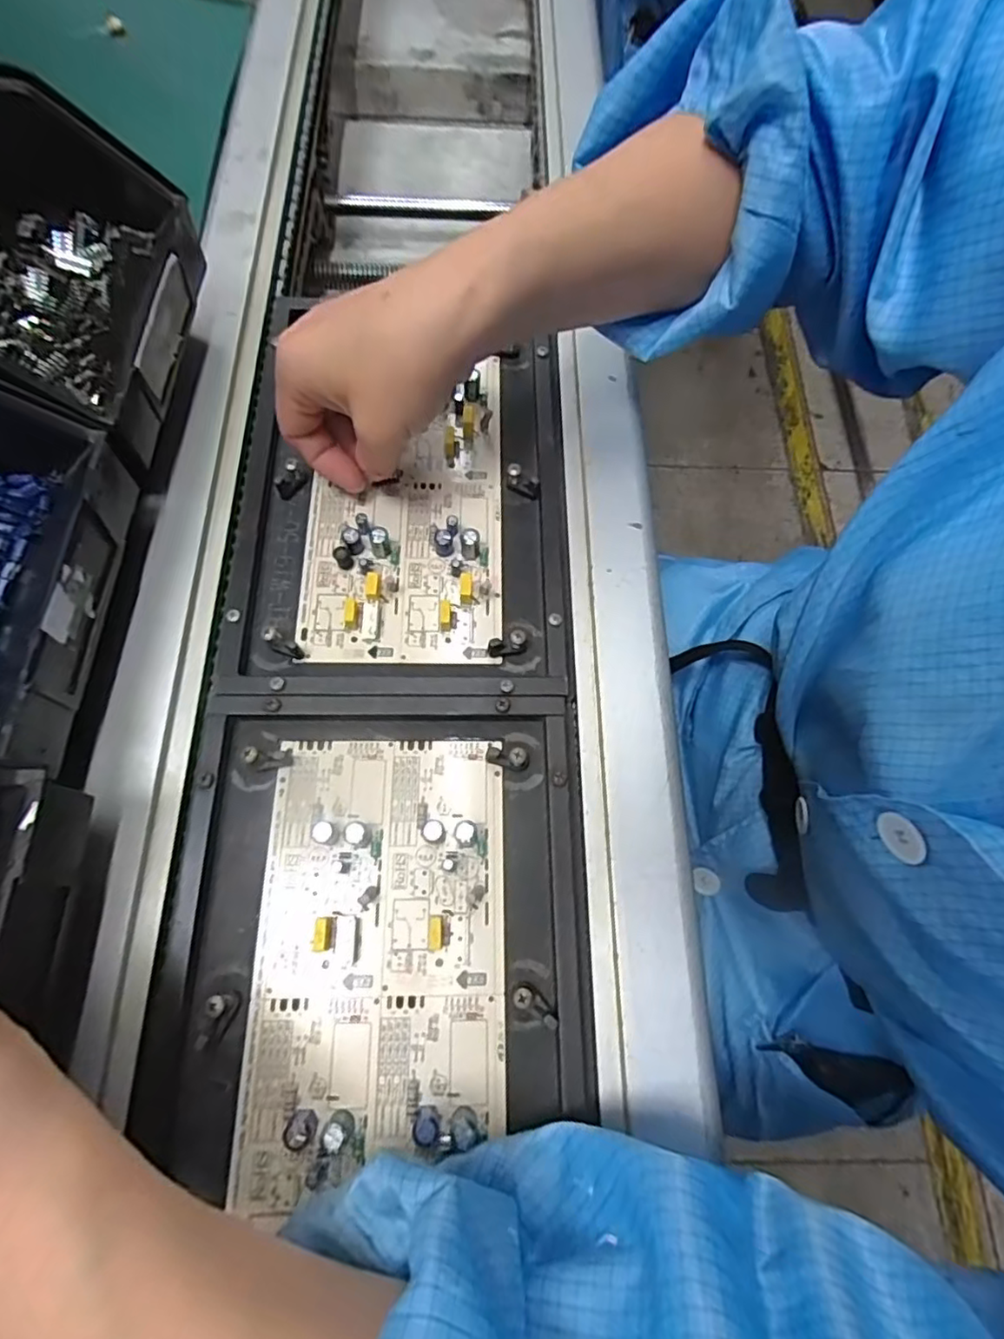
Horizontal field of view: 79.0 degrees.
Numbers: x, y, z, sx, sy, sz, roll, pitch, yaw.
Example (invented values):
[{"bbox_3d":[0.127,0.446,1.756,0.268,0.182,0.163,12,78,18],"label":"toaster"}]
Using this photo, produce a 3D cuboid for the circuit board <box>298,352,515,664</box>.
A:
[{"bbox_3d":[-0.051,-0.092,0.334,0.105,0.014,0.183,1,71,-1],"label":"circuit board"}]

